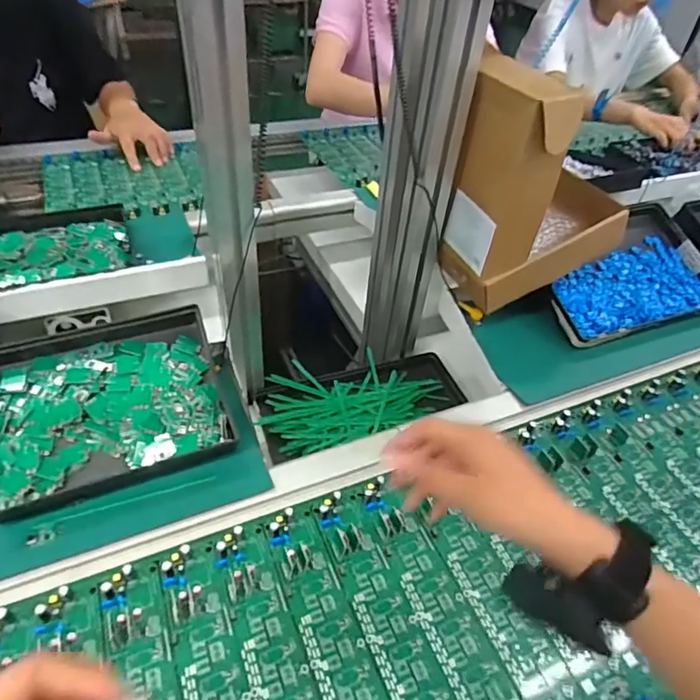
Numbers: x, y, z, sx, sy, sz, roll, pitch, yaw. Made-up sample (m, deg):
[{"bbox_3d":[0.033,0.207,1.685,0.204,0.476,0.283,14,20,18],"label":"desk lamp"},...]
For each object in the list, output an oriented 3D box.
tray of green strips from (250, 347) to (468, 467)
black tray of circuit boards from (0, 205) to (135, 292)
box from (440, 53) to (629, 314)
[{"bbox_3d":[0.017,0.078,0.740,0.291,0.060,0.146,-12,45,-15],"label":"tray of green strips"},{"bbox_3d":[-0.430,-0.140,0.742,0.232,0.035,0.201,-19,49,-24],"label":"black tray of circuit boards"},{"bbox_3d":[0.239,-0.188,0.634,0.213,0.276,0.115,-18,47,-22],"label":"box"}]

